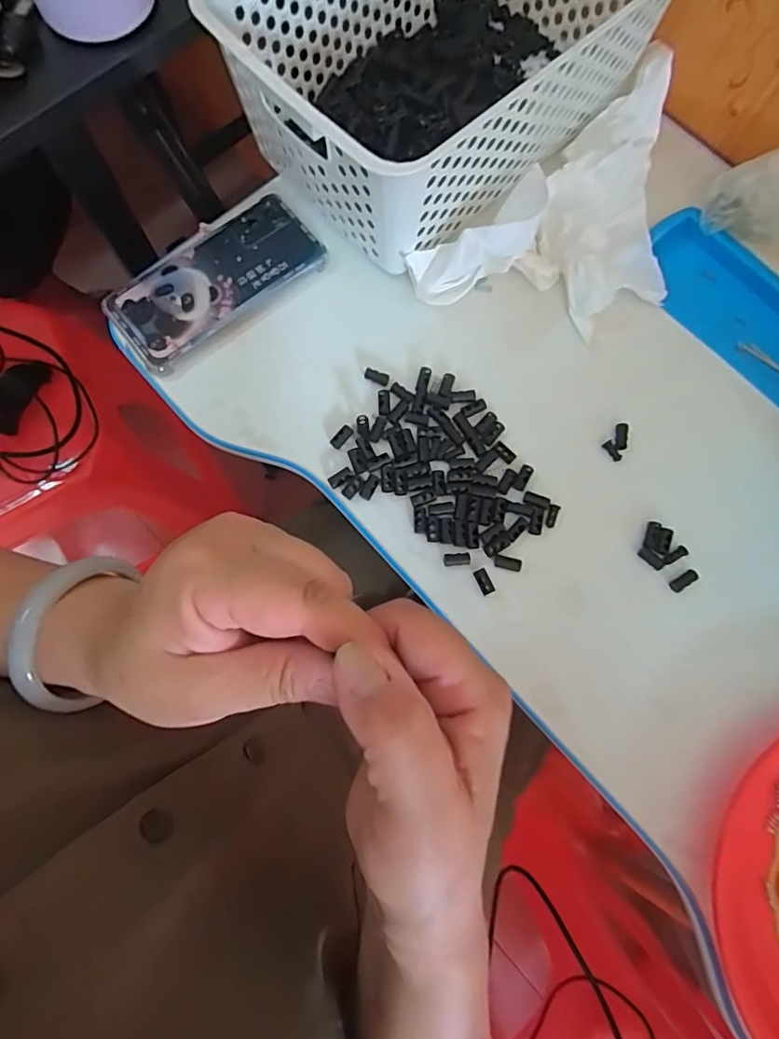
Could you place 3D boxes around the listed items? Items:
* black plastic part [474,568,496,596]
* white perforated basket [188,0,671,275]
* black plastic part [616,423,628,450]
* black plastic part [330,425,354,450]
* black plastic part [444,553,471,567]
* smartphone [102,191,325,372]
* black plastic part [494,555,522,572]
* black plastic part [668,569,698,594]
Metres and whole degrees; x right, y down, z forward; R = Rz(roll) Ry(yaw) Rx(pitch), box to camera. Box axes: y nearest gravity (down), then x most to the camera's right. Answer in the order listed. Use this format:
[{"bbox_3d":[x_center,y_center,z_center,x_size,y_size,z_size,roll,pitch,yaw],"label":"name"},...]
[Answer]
[{"bbox_3d":[0.066,0.043,0.359,0.010,0.004,0.018,-25,79,-7],"label":"black plastic part"},{"bbox_3d":[0.044,-0.350,0.383,0.304,0.102,0.199,-42,82,-10],"label":"white perforated basket"},{"bbox_3d":[0.169,-0.060,0.377,0.008,0.004,0.019,5,77,0],"label":"black plastic part"},{"bbox_3d":[-0.035,-0.060,0.384,0.019,0.007,0.008,-44,82,-10],"label":"black plastic part"},{"bbox_3d":[0.048,0.028,0.363,0.018,0.004,0.009,-3,78,-2],"label":"black plastic part"},{"bbox_3d":[-0.133,-0.183,0.396,0.159,0.012,0.079,-39,81,-9],"label":"smartphone"},{"bbox_3d":[0.083,0.030,0.362,0.019,0.004,0.009,11,77,1],"label":"black plastic part"},{"bbox_3d":[0.201,0.042,0.353,0.020,0.004,0.009,-32,80,-8],"label":"black plastic part"}]

